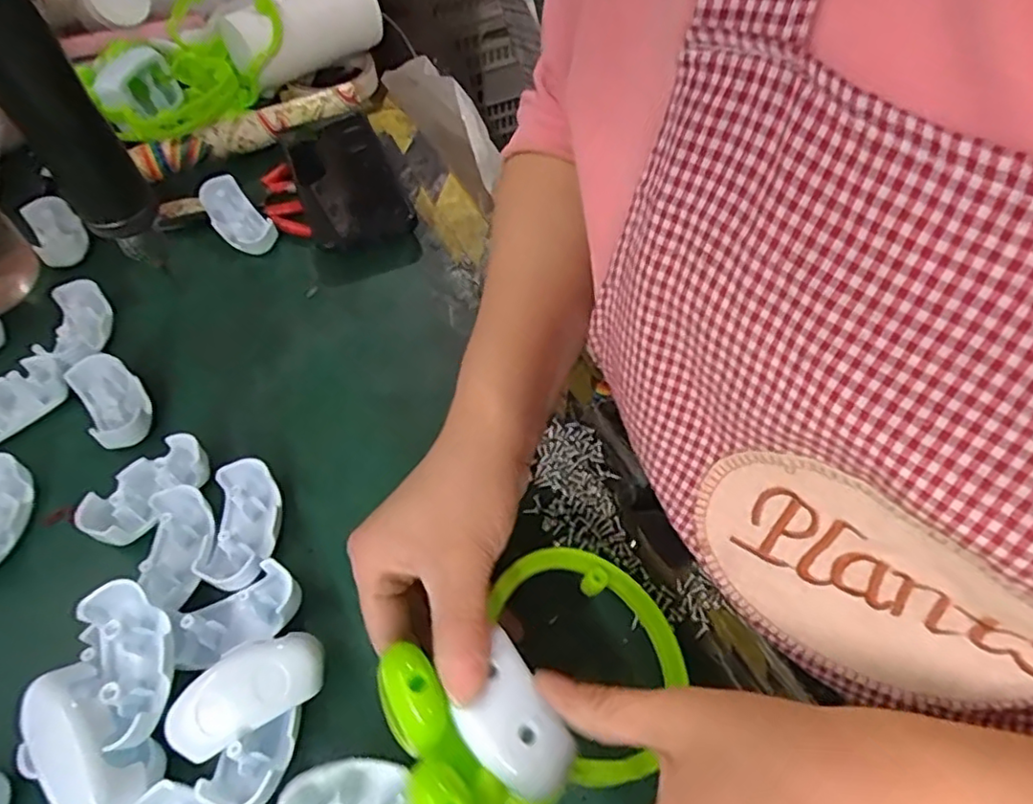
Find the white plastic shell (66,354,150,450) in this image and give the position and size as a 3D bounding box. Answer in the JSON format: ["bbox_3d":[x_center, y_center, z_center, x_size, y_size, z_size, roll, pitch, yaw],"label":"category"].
[{"bbox_3d":[-0.242,-0.001,0.383,0.033,0.022,0.066,-35,59,-20],"label":"white plastic shell"}]

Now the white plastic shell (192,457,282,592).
[{"bbox_3d":[-0.142,0.064,0.333,0.033,0.026,0.067,-2,54,3],"label":"white plastic shell"}]

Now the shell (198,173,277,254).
[{"bbox_3d":[-0.210,-0.140,0.482,0.032,0.023,0.064,-39,84,-23],"label":"shell"}]

